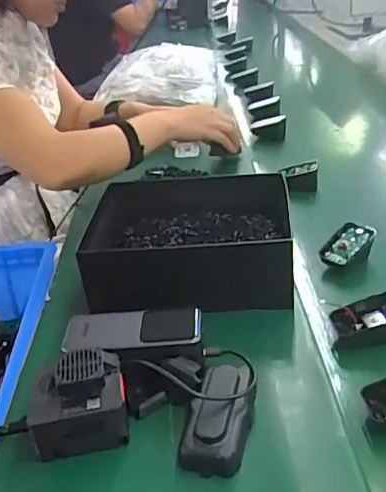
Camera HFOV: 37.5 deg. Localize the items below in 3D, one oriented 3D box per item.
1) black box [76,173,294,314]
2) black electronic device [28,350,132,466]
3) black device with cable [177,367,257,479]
[{"bbox_3d":[-0.007,-0.009,0.690,0.231,0.082,0.186,-2,25,5],"label":"black box"},{"bbox_3d":[-0.099,0.132,0.485,0.079,0.055,0.069,-8,25,-8],"label":"black electronic device"},{"bbox_3d":[0.024,0.141,0.477,0.048,0.034,0.097,4,26,18],"label":"black device with cable"}]

